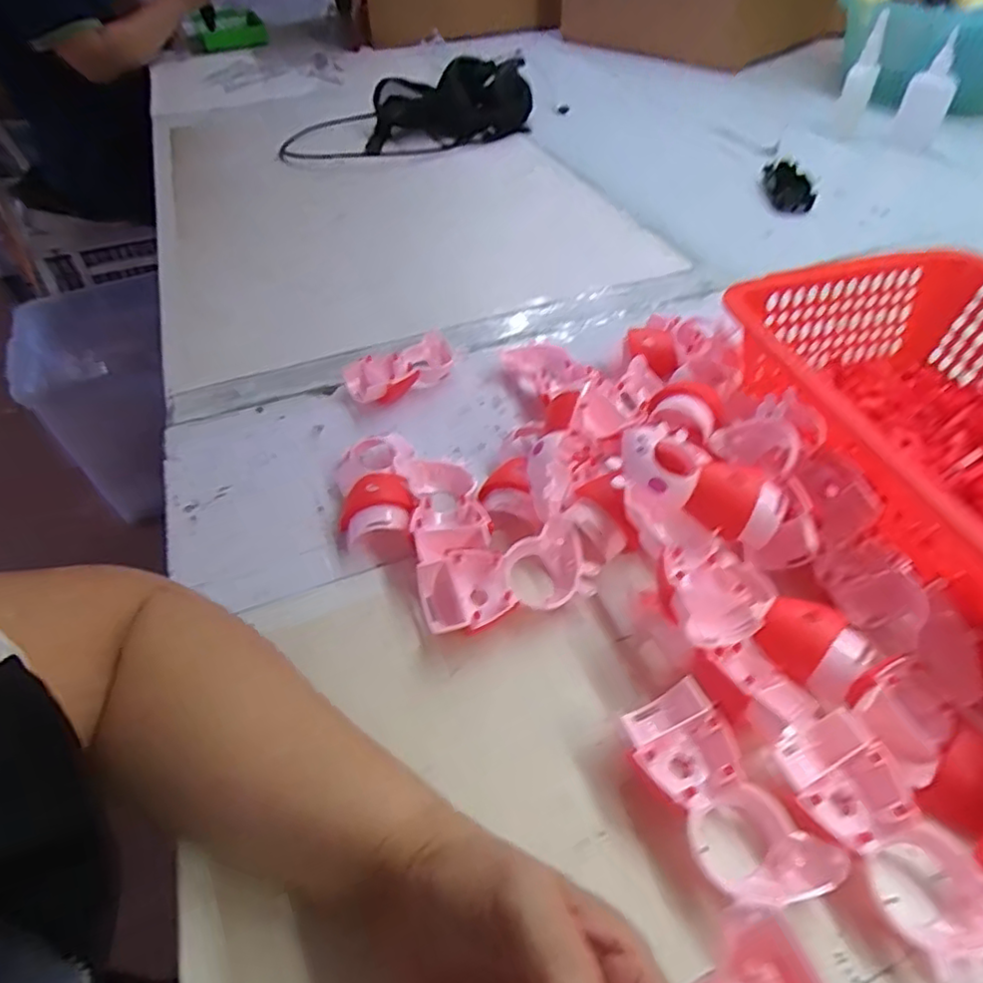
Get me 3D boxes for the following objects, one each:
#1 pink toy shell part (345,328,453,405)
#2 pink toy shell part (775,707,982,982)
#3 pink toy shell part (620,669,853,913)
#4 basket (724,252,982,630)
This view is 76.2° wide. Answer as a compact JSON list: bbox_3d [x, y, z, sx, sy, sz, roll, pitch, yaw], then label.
[{"bbox_3d":[-0.075,-0.109,0.540,0.104,0.028,0.057,-29,52,-23],"label":"pink toy shell part"},{"bbox_3d":[0.177,0.153,0.280,0.051,0.028,0.104,-23,50,-18],"label":"pink toy shell part"},{"bbox_3d":[0.106,0.143,0.295,0.048,0.028,0.102,-25,51,-20],"label":"pink toy shell part"},{"bbox_3d":[0.319,-0.048,0.424,0.218,0.087,0.289,-13,48,-10],"label":"basket"}]

